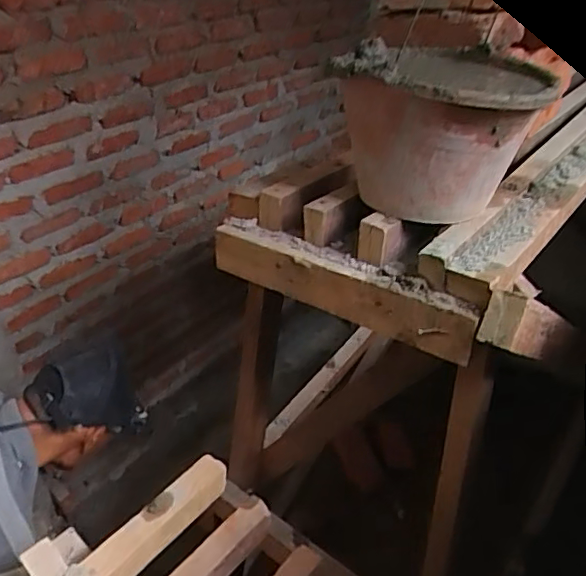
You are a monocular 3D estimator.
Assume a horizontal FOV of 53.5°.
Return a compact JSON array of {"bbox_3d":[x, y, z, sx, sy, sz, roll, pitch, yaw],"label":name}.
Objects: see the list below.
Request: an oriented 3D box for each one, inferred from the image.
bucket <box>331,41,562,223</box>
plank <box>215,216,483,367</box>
[{"bbox_3d":[0.166,-0.194,0.705,0.222,0.156,0.220,1,33,3],"label":"bucket"},{"bbox_3d":[0.050,-0.009,0.724,0.372,0.063,0.060,21,39,30],"label":"plank"}]

